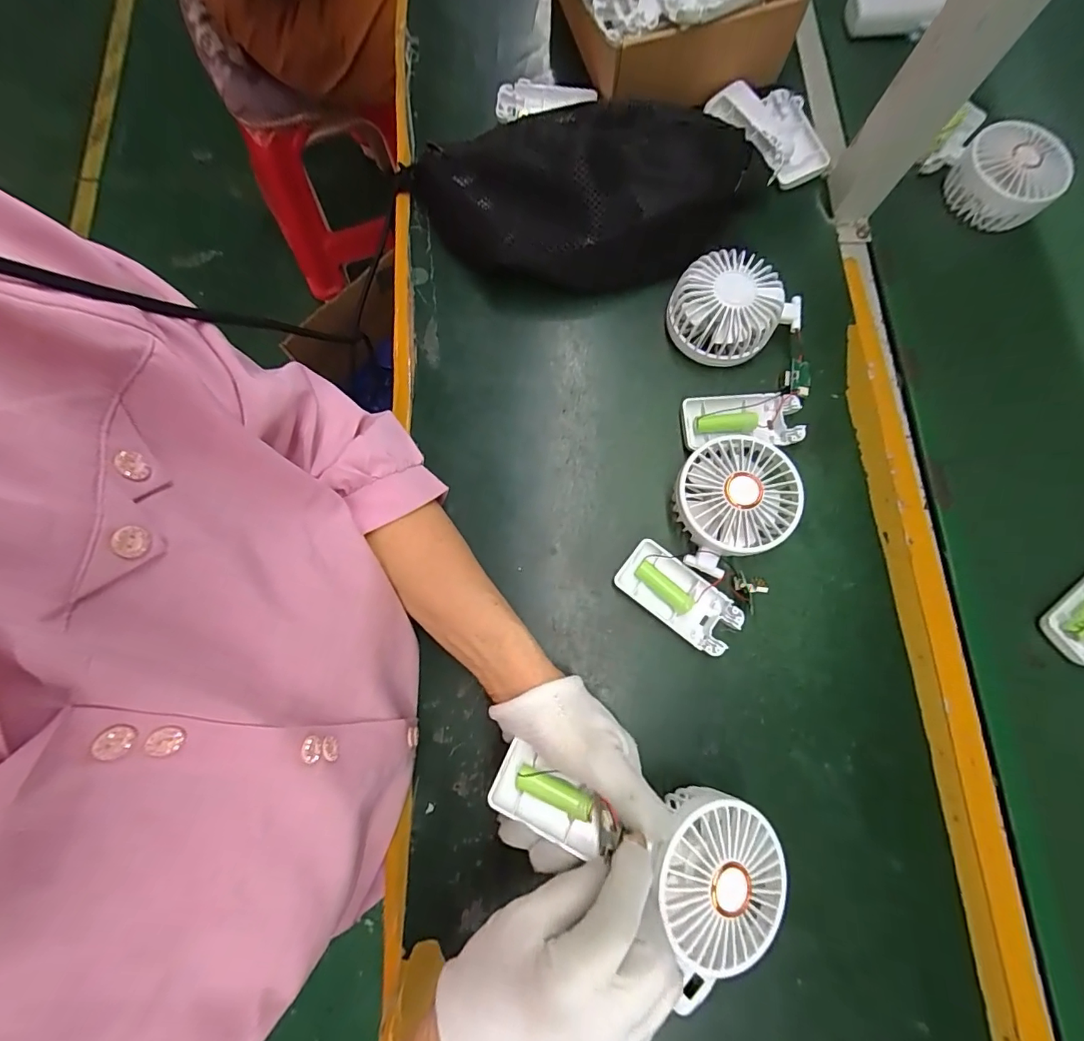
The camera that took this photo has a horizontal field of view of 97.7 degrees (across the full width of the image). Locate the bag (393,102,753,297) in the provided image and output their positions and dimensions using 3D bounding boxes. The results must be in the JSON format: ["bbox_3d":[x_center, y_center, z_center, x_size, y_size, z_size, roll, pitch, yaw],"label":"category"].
[{"bbox_3d":[0.028,-0.276,0.401,0.312,0.085,0.140,3,77,1],"label":"bag"}]

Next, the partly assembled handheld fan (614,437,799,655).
[{"bbox_3d":[0.130,0.013,0.355,0.095,0.045,0.150,31,79,7],"label":"partly assembled handheld fan"}]

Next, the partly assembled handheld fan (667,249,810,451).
[{"bbox_3d":[0.164,-0.137,0.387,0.104,0.047,0.153,-5,77,-1],"label":"partly assembled handheld fan"}]

